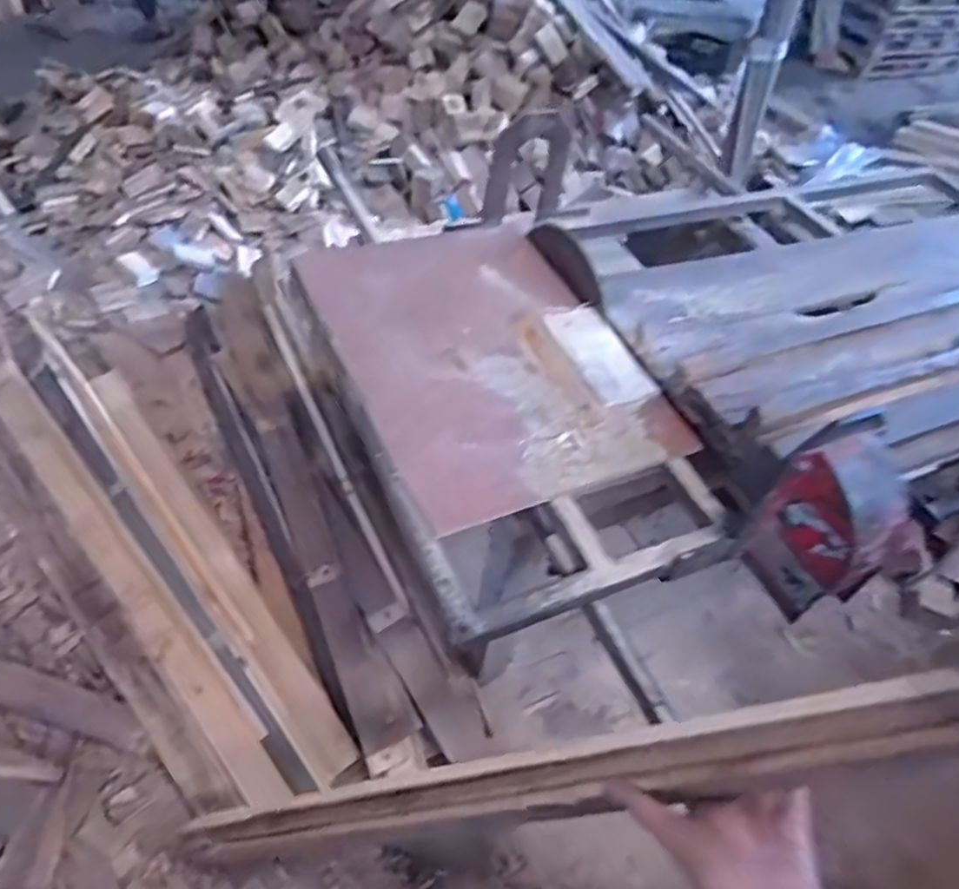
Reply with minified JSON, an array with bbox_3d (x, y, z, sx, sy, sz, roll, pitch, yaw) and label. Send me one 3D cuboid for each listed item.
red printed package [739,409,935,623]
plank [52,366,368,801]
[{"bbox_3d":[0.388,0.086,0.740,0.118,0.217,0.110,-14,49,-18],"label":"red printed package"},{"bbox_3d":[-0.544,0.222,1.339,0.104,0.023,0.968,-25,70,-44],"label":"plank"}]

